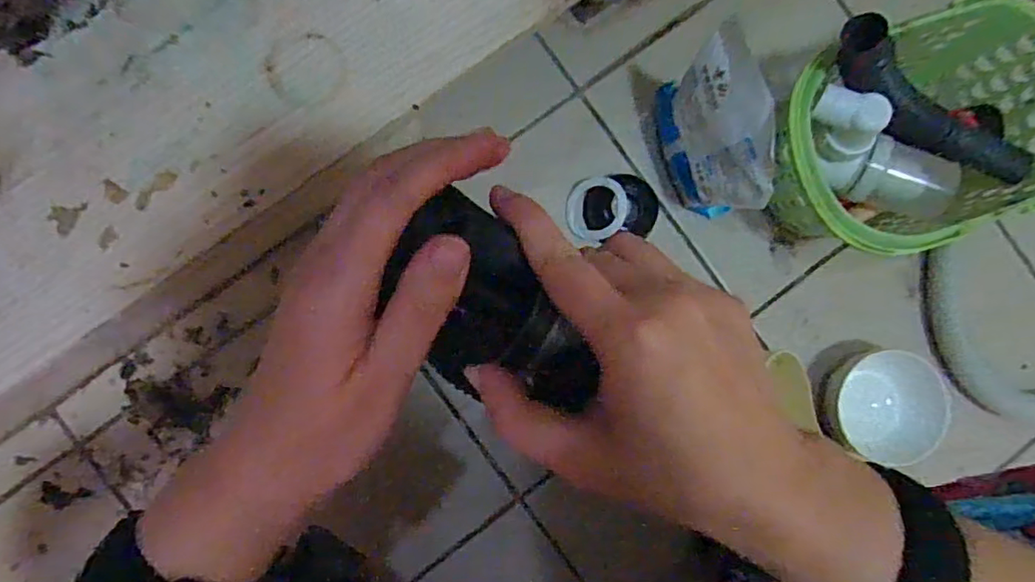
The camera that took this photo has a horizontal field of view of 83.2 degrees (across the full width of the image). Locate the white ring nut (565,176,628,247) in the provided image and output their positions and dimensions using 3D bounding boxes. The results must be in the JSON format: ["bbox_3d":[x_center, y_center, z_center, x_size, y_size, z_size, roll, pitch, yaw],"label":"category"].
[{"bbox_3d":[0.081,-0.087,0.594,0.066,0.011,0.062,-15,80,34],"label":"white ring nut"}]

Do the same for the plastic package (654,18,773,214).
[{"bbox_3d":[0.170,-0.139,0.536,0.046,0.178,0.149,-18,89,-6],"label":"plastic package"}]

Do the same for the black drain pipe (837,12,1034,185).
[{"bbox_3d":[0.366,-0.162,0.512,0.265,0.059,0.053,19,85,-29],"label":"black drain pipe"}]

